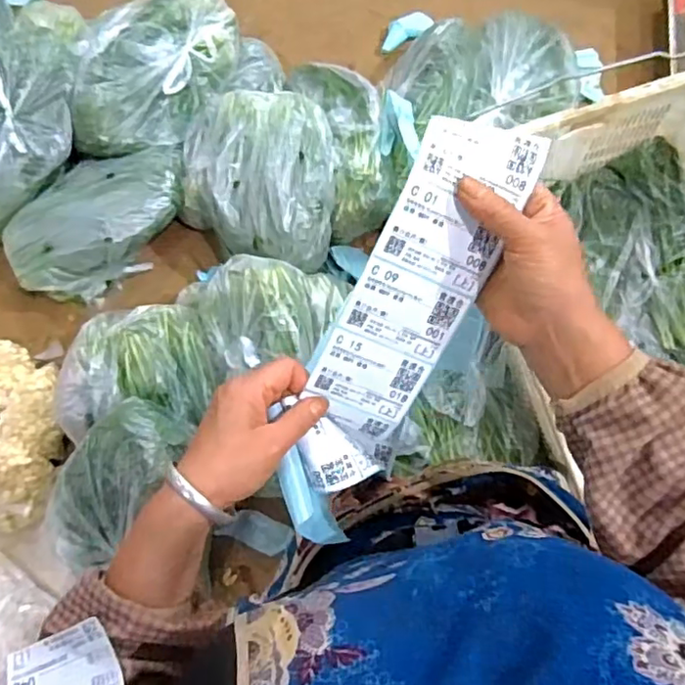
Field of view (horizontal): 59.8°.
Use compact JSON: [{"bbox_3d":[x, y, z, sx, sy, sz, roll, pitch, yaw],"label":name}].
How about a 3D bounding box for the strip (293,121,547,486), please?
[{"bbox_3d":[0.039,-0.016,0.381,0.076,0.023,0.247,18,110,-14],"label":"strip"}]

